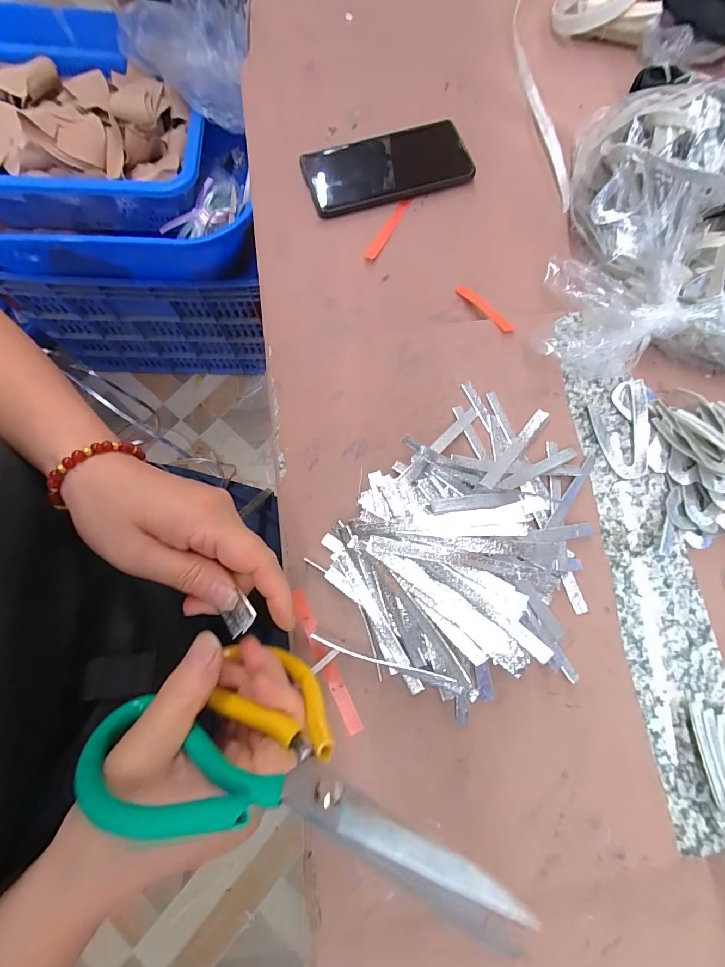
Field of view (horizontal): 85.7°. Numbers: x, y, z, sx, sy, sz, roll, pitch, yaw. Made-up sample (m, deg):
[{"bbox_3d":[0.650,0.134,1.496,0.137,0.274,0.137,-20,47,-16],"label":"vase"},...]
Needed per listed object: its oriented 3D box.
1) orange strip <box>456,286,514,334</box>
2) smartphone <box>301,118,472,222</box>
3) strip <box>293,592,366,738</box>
[{"bbox_3d":[0.109,-0.155,0.346,0.013,0.005,0.075,-26,57,-6],"label":"orange strip"},{"bbox_3d":[0.024,-0.316,0.389,0.158,0.013,0.075,-16,78,-4],"label":"smartphone"},{"bbox_3d":[-0.027,0.119,0.265,0.013,0.007,0.098,-25,79,-6],"label":"strip"}]

